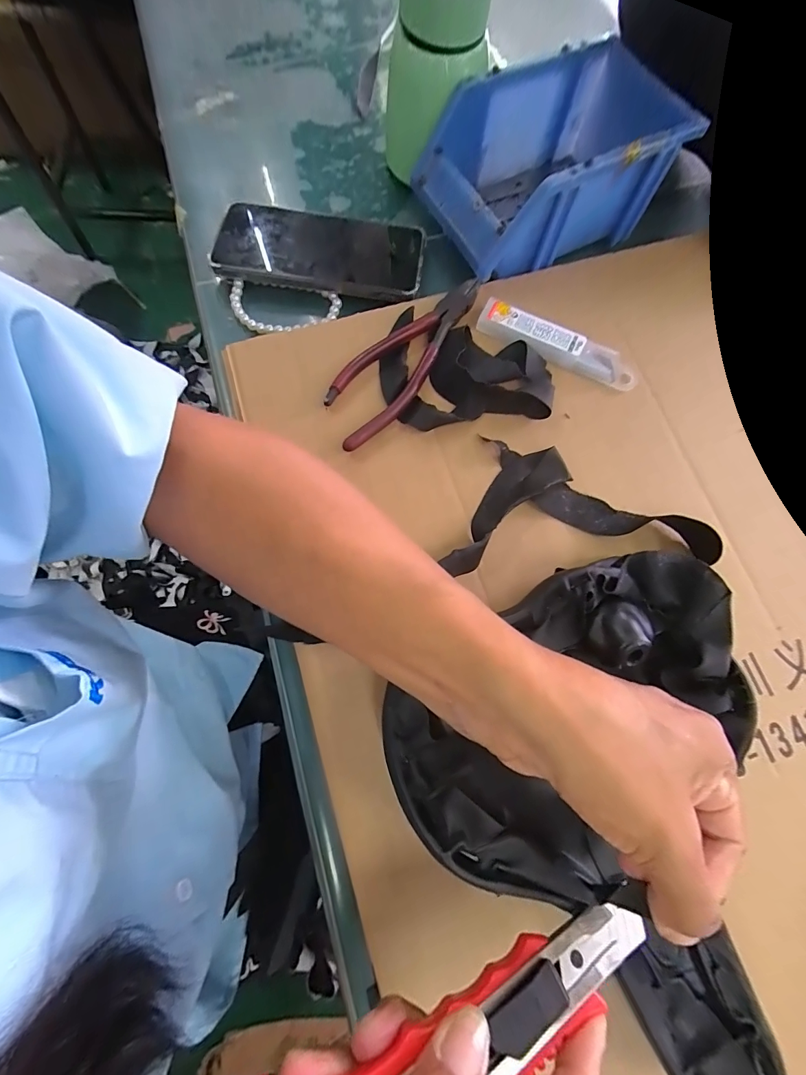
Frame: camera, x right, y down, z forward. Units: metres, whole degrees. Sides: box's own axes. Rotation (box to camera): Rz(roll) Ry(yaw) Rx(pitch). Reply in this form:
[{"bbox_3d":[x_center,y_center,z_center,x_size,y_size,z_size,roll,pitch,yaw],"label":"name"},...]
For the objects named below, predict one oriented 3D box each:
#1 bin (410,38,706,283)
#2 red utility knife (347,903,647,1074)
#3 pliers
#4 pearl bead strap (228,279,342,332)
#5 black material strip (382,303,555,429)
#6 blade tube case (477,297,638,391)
[{"bbox_3d":[0.120,-0.295,0.313,0.190,0.080,0.119,-25,79,-6],"label":"bin"},{"bbox_3d":[0.029,0.184,0.144,0.160,0.015,0.030,-8,77,-20],"label":"red utility knife"},{"bbox_3d":[0.002,-0.136,0.287,0.049,0.010,0.169,36,79,7],"label":"pliers"},{"bbox_3d":[-0.095,-0.181,0.314,0.085,0.018,0.046,8,77,1],"label":"pearl bead strap"},{"bbox_3d":[0.047,-0.116,0.281,0.123,0.015,0.089,9,77,1],"label":"black material strip"},{"bbox_3d":[0.118,-0.145,0.293,0.124,0.005,0.030,27,78,5],"label":"blade tube case"}]

